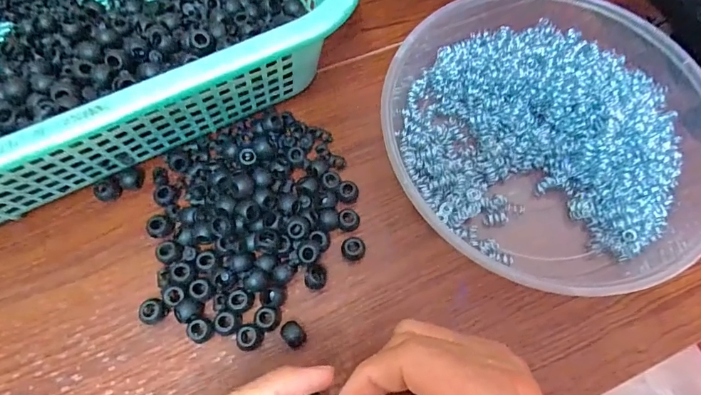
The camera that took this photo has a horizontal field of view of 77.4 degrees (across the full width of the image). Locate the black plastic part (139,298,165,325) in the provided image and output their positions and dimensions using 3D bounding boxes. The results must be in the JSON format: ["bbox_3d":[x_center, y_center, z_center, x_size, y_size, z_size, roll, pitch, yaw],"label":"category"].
[{"bbox_3d":[-0.122,0.071,0.272,0.014,0.012,0.015,1,69,-1],"label":"black plastic part"}]

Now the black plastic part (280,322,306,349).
[{"bbox_3d":[-0.035,0.084,0.270,0.012,0.015,0.015,-40,75,-15],"label":"black plastic part"}]

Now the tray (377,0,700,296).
[{"bbox_3d":[0.134,-0.050,0.308,0.220,0.043,0.226,0,69,-1],"label":"tray"}]

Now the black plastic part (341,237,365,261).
[{"bbox_3d":[0.002,0.035,0.292,0.015,0.015,0.013,-7,69,-4],"label":"black plastic part"}]

